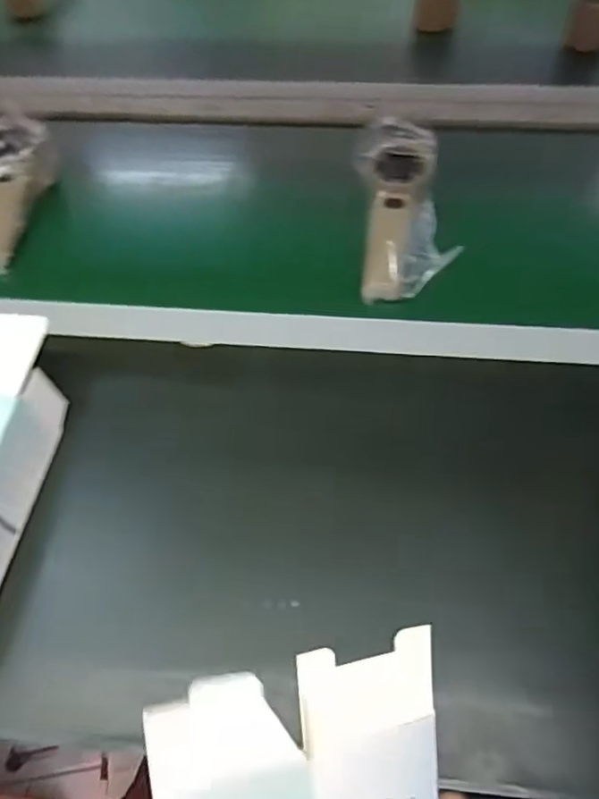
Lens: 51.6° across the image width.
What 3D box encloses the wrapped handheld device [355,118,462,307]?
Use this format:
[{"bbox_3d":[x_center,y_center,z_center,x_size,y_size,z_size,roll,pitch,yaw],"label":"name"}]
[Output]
[{"bbox_3d":[0.098,-0.173,0.579,0.084,0.057,0.178,2,76,3],"label":"wrapped handheld device"}]

